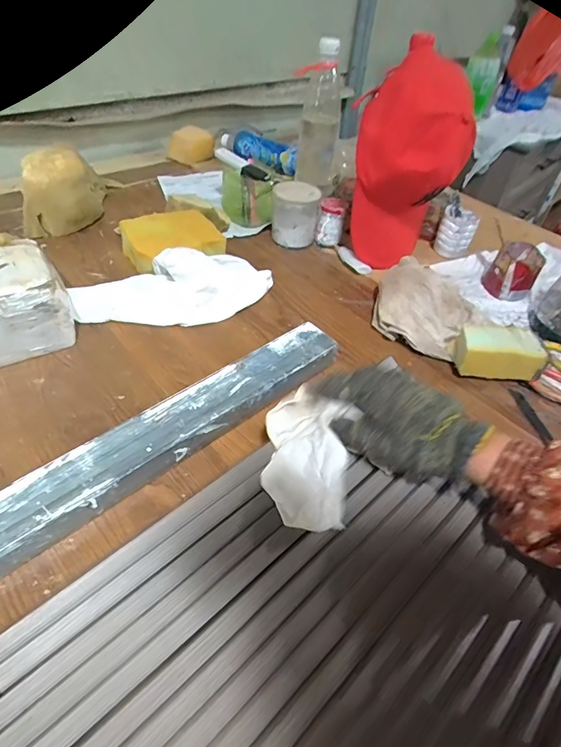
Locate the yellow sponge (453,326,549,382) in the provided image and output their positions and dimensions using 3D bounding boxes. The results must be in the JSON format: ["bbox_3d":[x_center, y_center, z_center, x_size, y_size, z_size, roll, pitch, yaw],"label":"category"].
[{"bbox_3d":[0.283,-0.025,0.549,0.106,0.064,0.048,9,45,3],"label":"yellow sponge"}]

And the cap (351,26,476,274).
[{"bbox_3d":[0.188,-0.297,0.641,0.142,0.301,0.085,25,48,18],"label":"cap"}]

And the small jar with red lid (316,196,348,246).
[{"bbox_3d":[0.092,-0.272,0.763,0.046,0.079,0.044,11,46,5],"label":"small jar with red lid"}]

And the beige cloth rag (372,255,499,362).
[{"bbox_3d":[0.220,-0.108,0.618,0.157,0.072,0.169,33,51,24],"label":"beige cloth rag"}]

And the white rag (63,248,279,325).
[{"bbox_3d":[-0.151,-0.125,0.610,0.280,0.063,0.115,-13,48,-18],"label":"white rag"}]

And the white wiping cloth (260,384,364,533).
[{"bbox_3d":[0.022,0.069,0.384,0.077,0.039,0.129,11,46,5],"label":"white wiping cloth"}]

